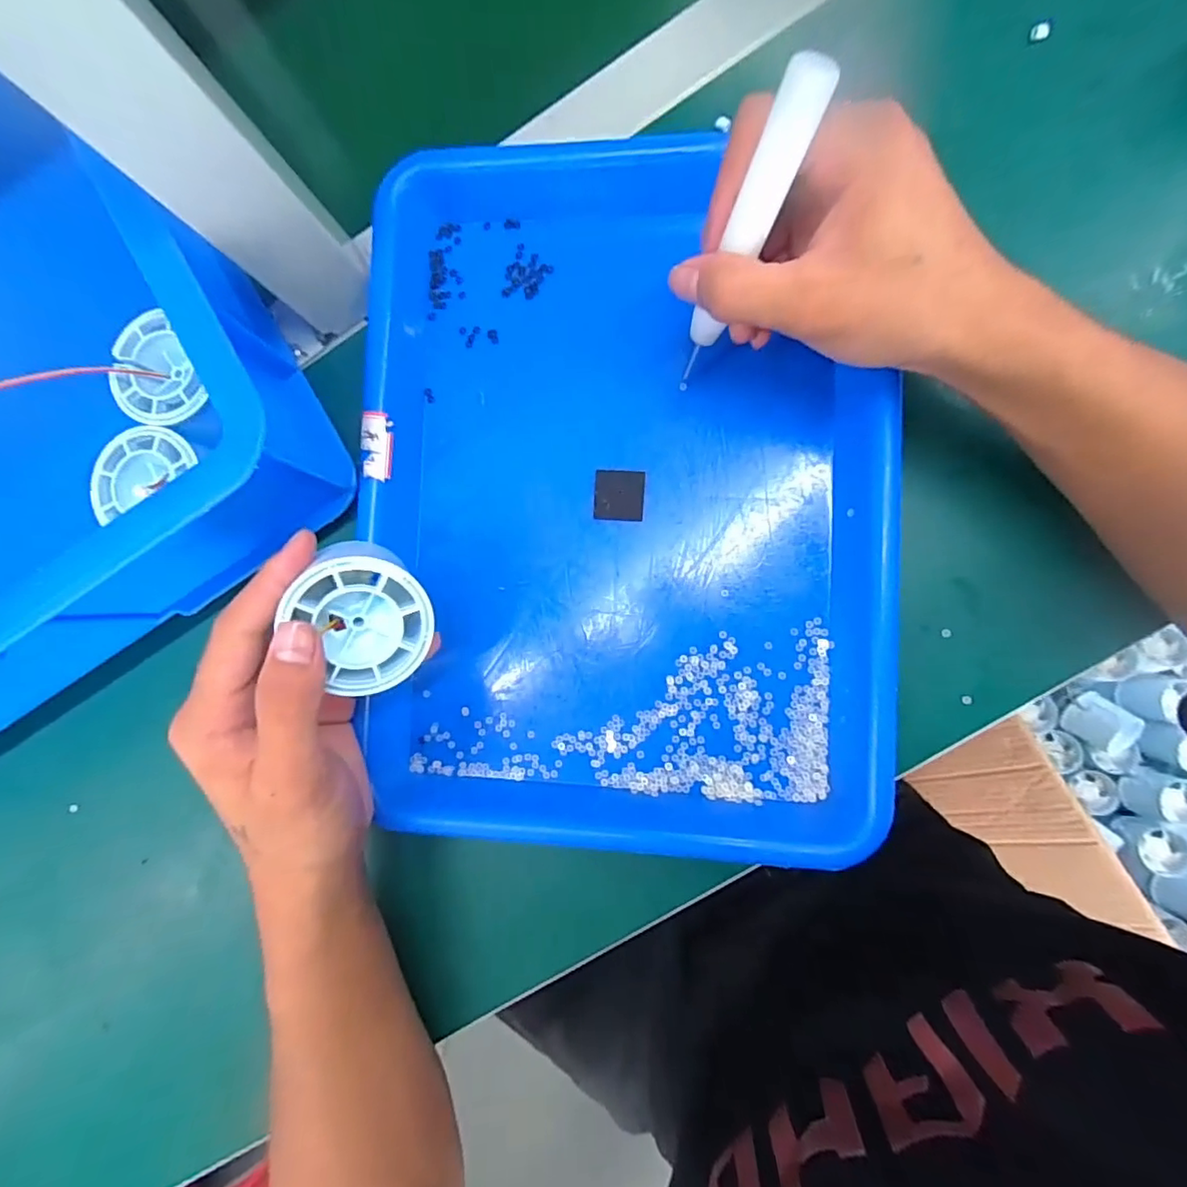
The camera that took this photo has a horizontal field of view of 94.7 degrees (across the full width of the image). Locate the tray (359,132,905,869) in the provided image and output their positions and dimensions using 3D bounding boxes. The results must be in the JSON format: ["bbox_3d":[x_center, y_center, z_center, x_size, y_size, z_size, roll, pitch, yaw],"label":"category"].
[{"bbox_3d":[0.013,-0.051,0.270,0.246,0.028,0.353,1,88,7],"label":"tray"}]

